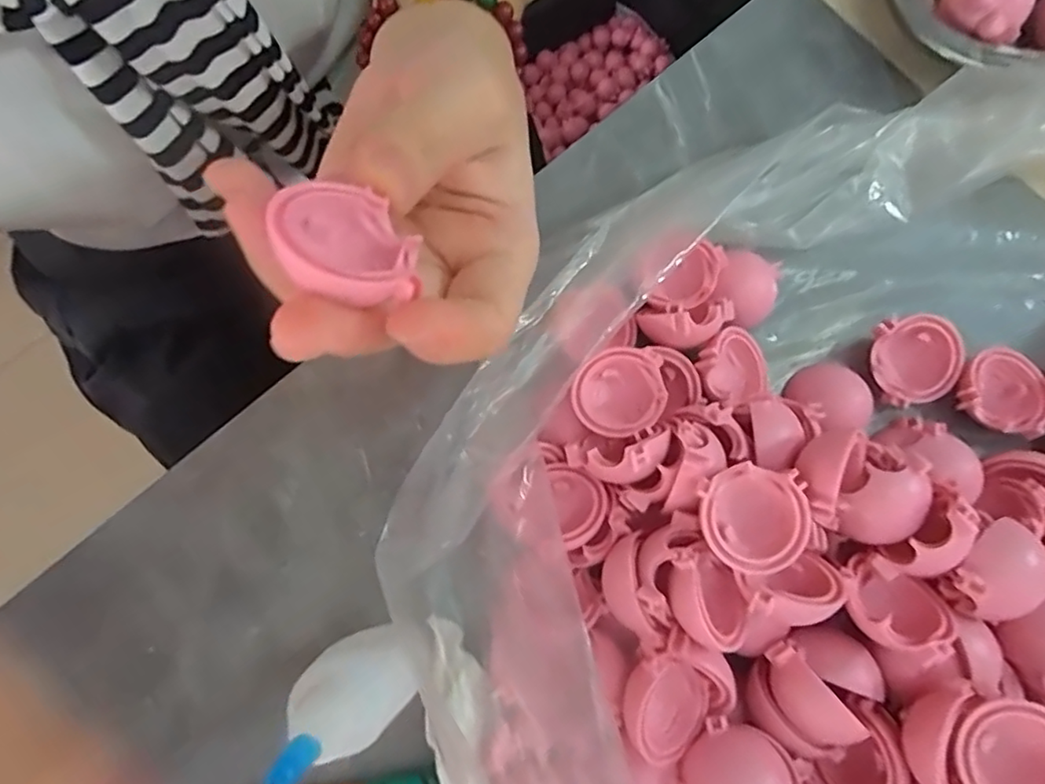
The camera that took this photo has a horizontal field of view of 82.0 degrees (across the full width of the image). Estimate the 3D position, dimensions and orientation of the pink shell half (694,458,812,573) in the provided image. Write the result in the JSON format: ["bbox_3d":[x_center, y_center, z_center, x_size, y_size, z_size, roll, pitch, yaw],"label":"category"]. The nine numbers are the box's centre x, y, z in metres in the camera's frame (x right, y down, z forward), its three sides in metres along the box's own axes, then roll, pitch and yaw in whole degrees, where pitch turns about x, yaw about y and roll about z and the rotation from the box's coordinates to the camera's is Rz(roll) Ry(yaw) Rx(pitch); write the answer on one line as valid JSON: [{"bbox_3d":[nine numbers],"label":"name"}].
[{"bbox_3d":[0.064,0.035,0.169,0.029,0.013,0.028,0,80,0],"label":"pink shell half"}]

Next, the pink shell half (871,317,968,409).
[{"bbox_3d":[0.136,-0.012,0.209,0.026,0.014,0.029,-21,81,-4],"label":"pink shell half"}]

